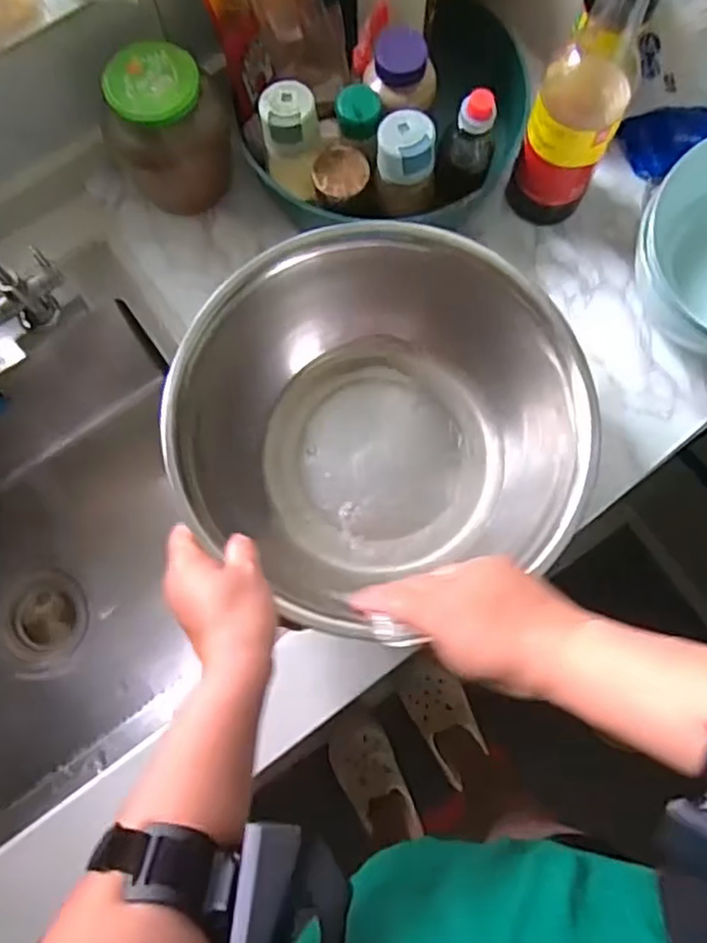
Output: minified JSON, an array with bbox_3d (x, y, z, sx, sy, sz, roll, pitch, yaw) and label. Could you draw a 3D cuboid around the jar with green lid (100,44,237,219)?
[{"bbox_3d":[-0.170,-0.324,0.637,0.099,0.138,0.086,4,77,2],"label":"jar with green lid"}]

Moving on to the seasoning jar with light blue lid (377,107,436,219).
[{"bbox_3d":[0.048,-0.267,0.587,0.053,0.075,0.052,2,77,1],"label":"seasoning jar with light blue lid"}]

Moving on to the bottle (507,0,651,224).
[{"bbox_3d":[0.197,-0.325,0.563,0.072,0.286,0.080,24,78,6],"label":"bottle"}]

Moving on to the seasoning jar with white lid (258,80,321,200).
[{"bbox_3d":[-0.055,-0.296,0.621,0.049,0.122,0.045,0,77,1],"label":"seasoning jar with white lid"}]

